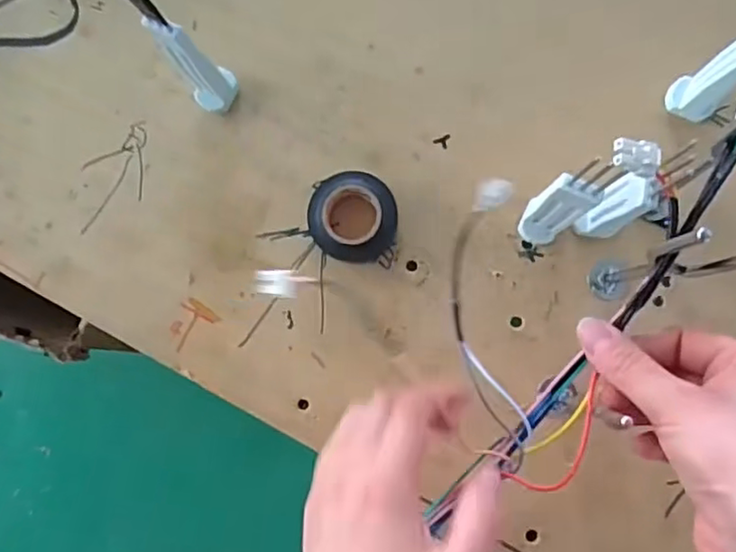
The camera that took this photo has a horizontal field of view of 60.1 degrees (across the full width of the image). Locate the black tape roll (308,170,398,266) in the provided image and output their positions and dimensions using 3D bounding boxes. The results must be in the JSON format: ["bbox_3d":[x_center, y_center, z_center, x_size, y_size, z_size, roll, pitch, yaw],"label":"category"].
[{"bbox_3d":[-0.009,-0.037,0.405,0.054,0.023,0.056,0,84,3],"label":"black tape roll"}]

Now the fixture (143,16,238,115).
[{"bbox_3d":[-0.101,-0.124,0.381,0.027,0.104,0.021,-35,83,-1],"label":"fixture"}]

